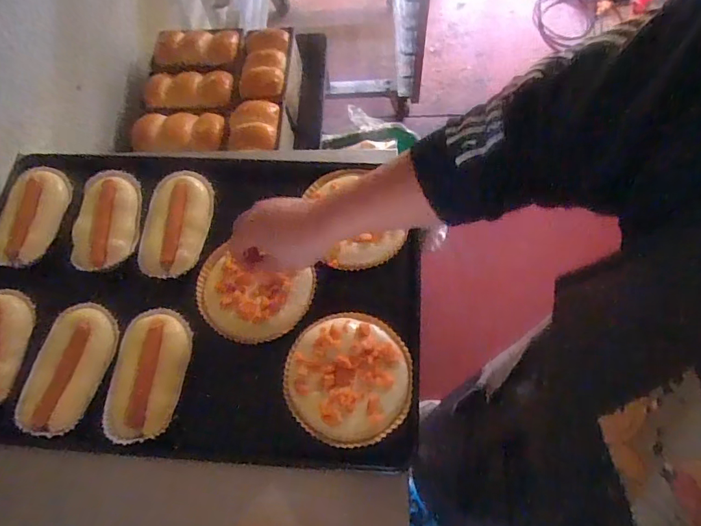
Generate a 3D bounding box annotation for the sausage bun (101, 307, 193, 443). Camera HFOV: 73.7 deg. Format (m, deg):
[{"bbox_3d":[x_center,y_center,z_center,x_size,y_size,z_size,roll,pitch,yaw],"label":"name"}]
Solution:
[{"bbox_3d":[-0.243,0.131,0.562,0.080,0.023,0.153,7,67,5],"label":"sausage bun"}]

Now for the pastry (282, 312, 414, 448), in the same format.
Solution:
[{"bbox_3d":[-0.002,0.131,0.548,0.144,0.019,0.149,-1,66,2],"label":"pastry"}]

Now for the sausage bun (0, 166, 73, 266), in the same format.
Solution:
[{"bbox_3d":[-0.437,-0.068,0.644,0.067,0.029,0.147,3,66,4],"label":"sausage bun"}]

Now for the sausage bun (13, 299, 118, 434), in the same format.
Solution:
[{"bbox_3d":[-0.337,0.124,0.564,0.074,0.028,0.159,9,67,6],"label":"sausage bun"}]

